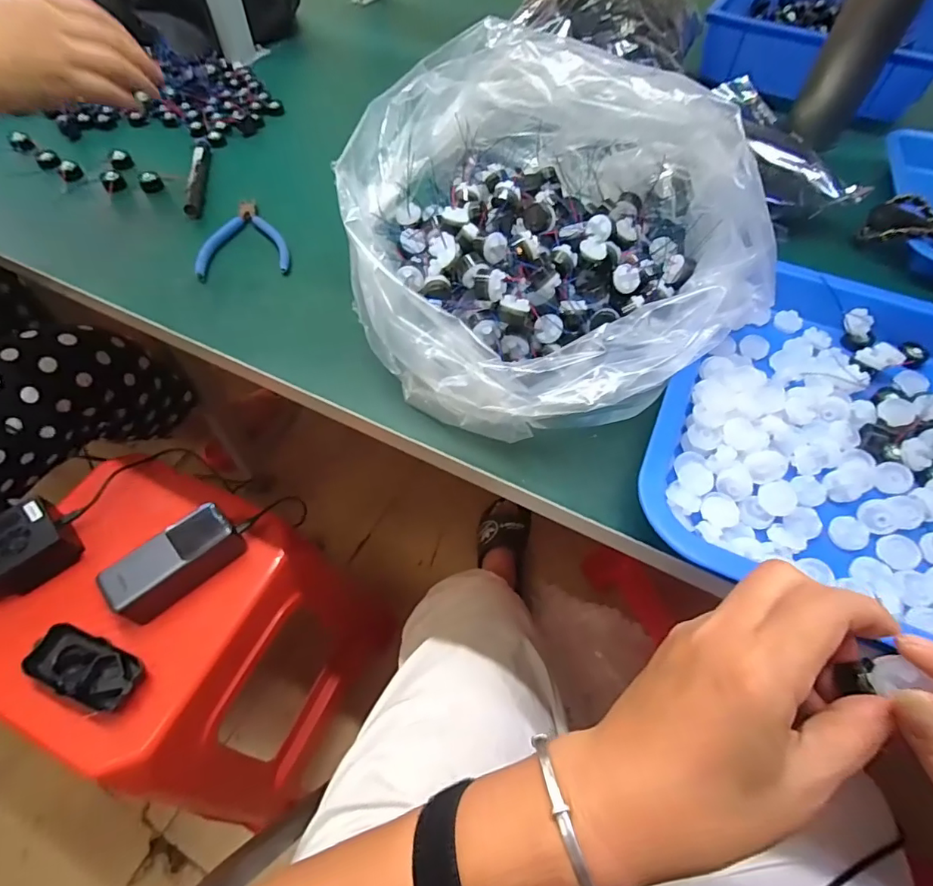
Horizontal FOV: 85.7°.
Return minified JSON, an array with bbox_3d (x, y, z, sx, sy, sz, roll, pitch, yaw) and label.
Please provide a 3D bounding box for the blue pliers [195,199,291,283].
[{"bbox_3d":[-0.207,-0.191,0.465,0.079,0.009,0.107,-11,58,-9],"label":"blue pliers"}]

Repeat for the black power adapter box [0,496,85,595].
[{"bbox_3d":[-0.480,0.113,0.549,0.084,0.048,0.073,-39,66,-24],"label":"black power adapter box"}]

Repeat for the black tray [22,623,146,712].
[{"bbox_3d":[-0.369,0.217,0.487,0.110,0.021,0.051,20,58,11],"label":"black tray"}]

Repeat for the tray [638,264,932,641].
[{"bbox_3d":[0.321,0.013,0.325,0.360,0.039,0.289,24,59,13],"label":"tray"}]

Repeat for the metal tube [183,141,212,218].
[{"bbox_3d":[-0.280,-0.282,0.523,0.016,0.017,0.143,-10,57,-9],"label":"metal tube"}]

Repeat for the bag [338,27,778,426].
[{"bbox_3d":[0.055,-0.181,0.374,0.301,0.124,0.331,-29,62,-20],"label":"bag"}]

